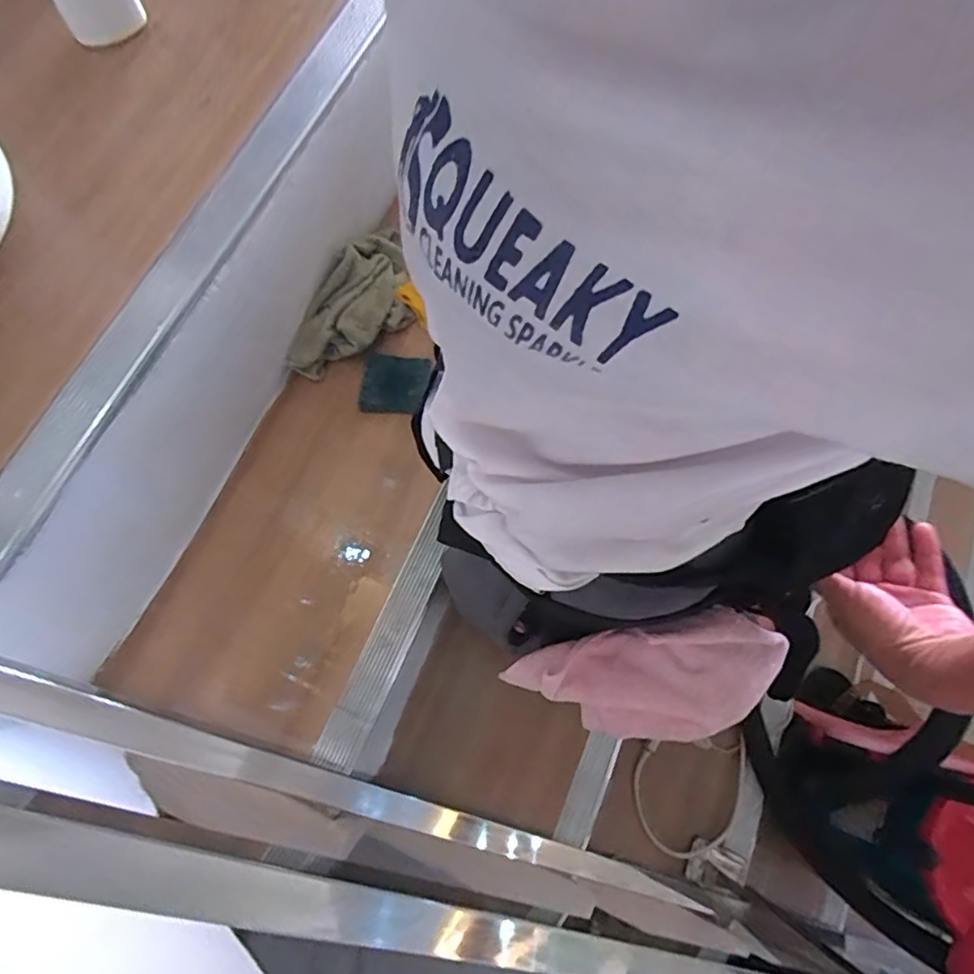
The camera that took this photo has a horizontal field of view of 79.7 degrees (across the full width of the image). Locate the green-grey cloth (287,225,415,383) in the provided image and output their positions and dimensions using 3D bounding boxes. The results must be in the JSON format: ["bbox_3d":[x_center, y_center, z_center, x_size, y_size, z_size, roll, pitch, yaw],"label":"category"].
[{"bbox_3d":[-0.142,-0.224,0.696,0.100,0.048,0.225,23,74,5],"label":"green-grey cloth"}]

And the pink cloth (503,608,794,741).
[{"bbox_3d":[0.125,0.142,0.428,0.211,0.045,0.087,-11,74,-5],"label":"pink cloth"}]

